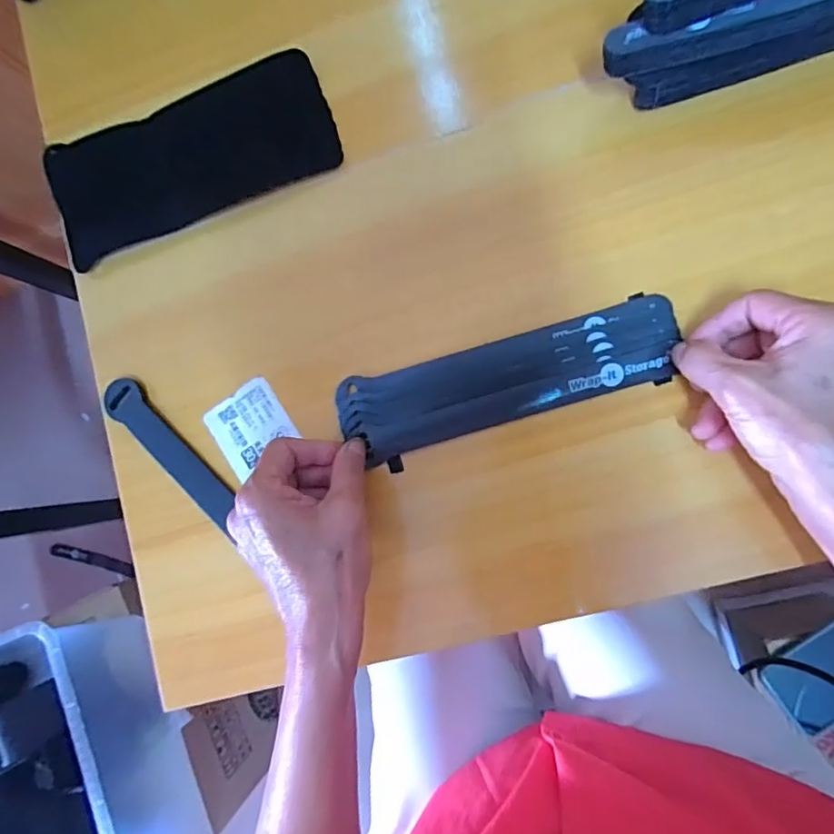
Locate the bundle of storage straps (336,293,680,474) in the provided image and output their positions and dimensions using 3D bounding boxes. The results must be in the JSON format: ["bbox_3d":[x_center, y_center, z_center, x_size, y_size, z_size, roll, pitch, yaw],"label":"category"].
[{"bbox_3d":[0.051,-0.020,0.323,0.195,0.009,0.051,-16,85,8],"label":"bundle of storage straps"}]

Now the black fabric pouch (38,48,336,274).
[{"bbox_3d":[-0.150,-0.167,0.364,0.192,0.010,0.083,-18,85,8],"label":"black fabric pouch"}]

